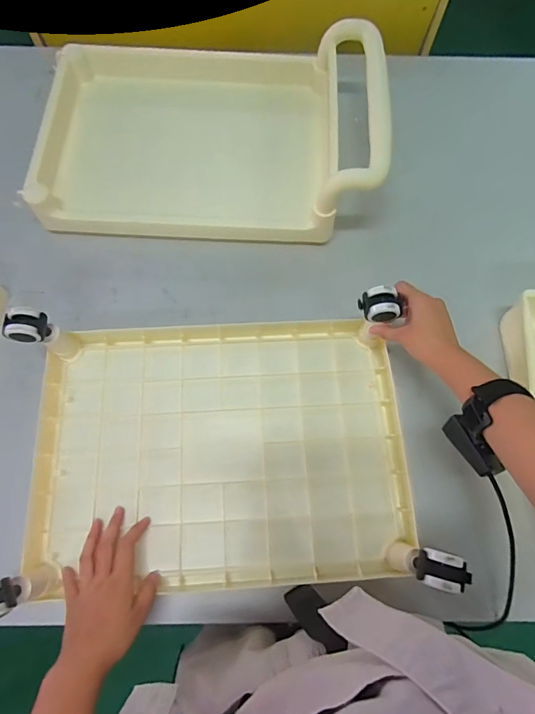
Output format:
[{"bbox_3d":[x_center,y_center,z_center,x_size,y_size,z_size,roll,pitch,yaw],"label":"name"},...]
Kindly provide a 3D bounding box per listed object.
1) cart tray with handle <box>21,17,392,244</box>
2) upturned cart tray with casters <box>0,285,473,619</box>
[{"bbox_3d":[-0.092,-0.362,0.671,0.540,0.161,0.332,4,71,0],"label":"cart tray with handle"},{"bbox_3d":[-0.036,0.106,0.530,0.514,0.101,0.359,-5,71,-4],"label":"upturned cart tray with casters"}]

